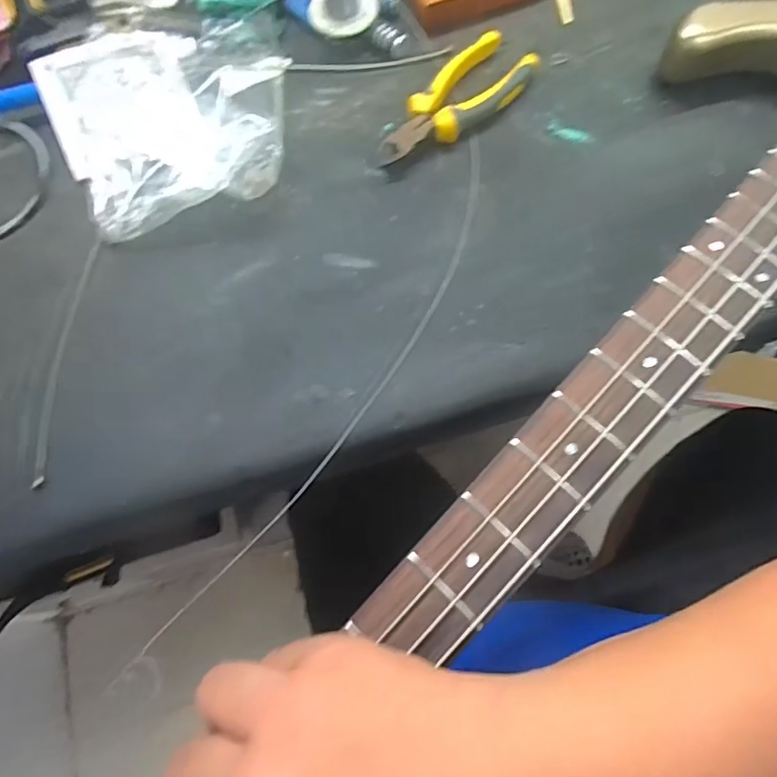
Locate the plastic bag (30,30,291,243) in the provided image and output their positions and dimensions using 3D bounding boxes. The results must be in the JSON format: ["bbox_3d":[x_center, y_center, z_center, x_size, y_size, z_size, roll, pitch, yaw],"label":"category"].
[{"bbox_3d":[-0.157,-0.201,0.374,0.166,0.032,0.180,-23,71,-6],"label":"plastic bag"}]

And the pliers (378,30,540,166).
[{"bbox_3d":[0.052,-0.216,0.388,0.052,0.020,0.148,39,76,14],"label":"pliers"}]

